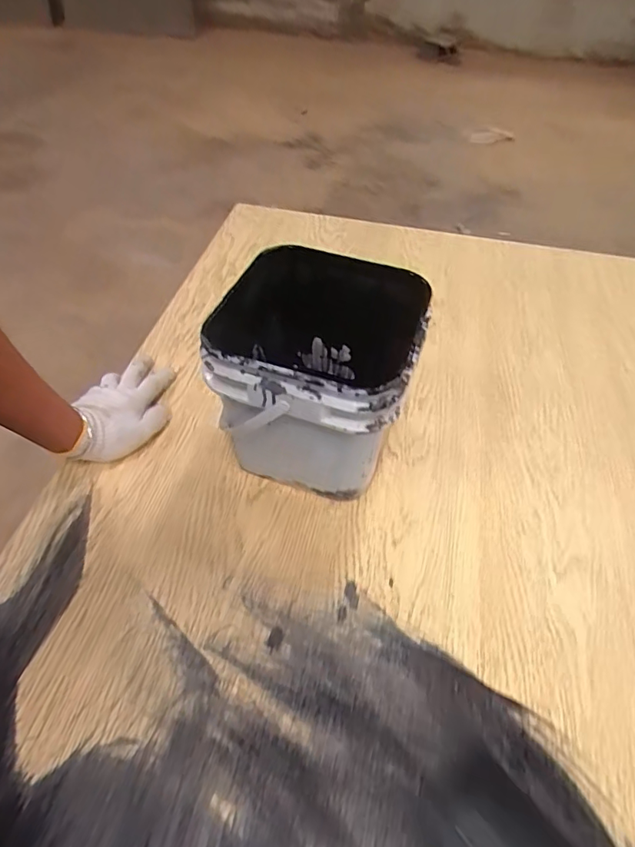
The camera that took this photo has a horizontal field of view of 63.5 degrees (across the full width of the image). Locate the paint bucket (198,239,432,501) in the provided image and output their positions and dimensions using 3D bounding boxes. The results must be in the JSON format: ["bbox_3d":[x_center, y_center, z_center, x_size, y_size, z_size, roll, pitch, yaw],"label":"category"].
[{"bbox_3d":[0.003,-0.048,0.603,0.218,0.208,0.211,11,50,8],"label":"paint bucket"}]

